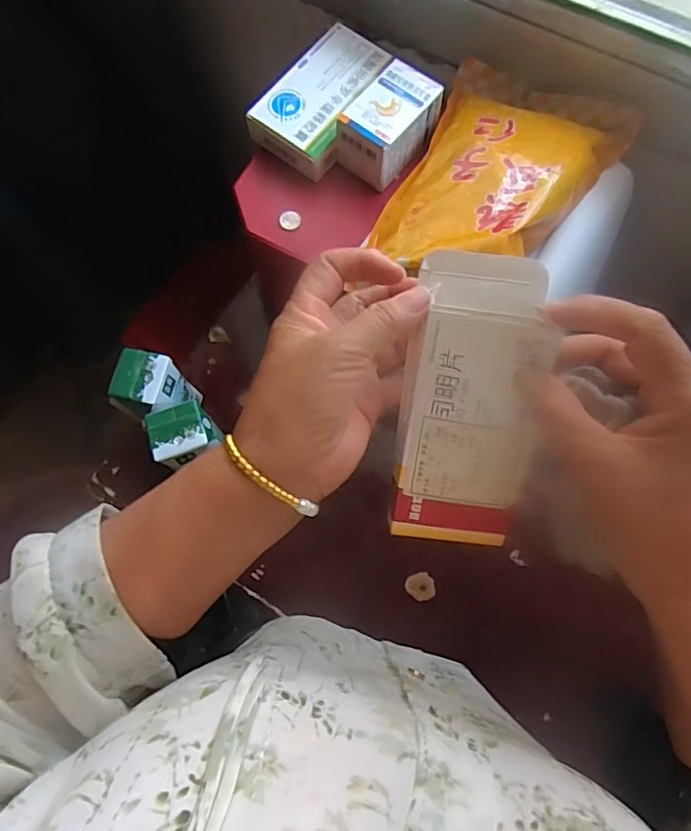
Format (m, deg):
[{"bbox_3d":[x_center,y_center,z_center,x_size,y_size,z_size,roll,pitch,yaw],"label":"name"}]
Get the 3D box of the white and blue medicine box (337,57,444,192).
[{"bbox_3d":[0.036,-0.245,0.456,0.060,0.047,0.092,39,76,13],"label":"white and blue medicine box"}]

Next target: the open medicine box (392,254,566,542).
[{"bbox_3d":[0.065,-0.004,0.283,0.068,0.021,0.155,7,104,4],"label":"open medicine box"}]

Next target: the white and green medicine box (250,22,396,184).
[{"bbox_3d":[-0.017,-0.280,0.474,0.075,0.035,0.126,34,75,12],"label":"white and green medicine box"}]

